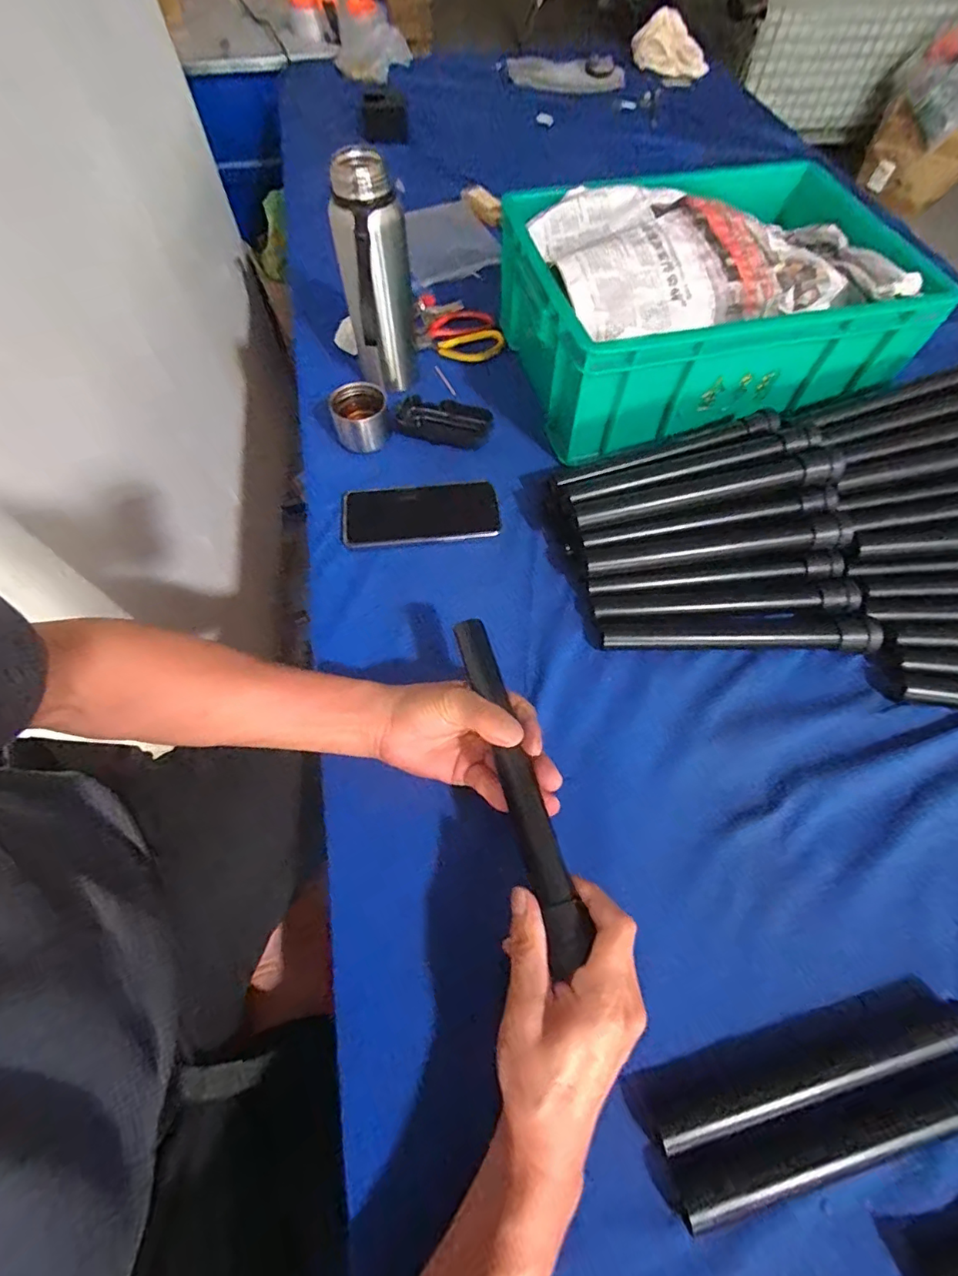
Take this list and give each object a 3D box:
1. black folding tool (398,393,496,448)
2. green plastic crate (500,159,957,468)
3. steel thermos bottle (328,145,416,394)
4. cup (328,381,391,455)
[{"bbox_3d":[-0.040,-0.259,0.608,0.107,0.027,0.050,10,62,5],"label":"black folding tool"},{"bbox_3d":[0.275,-0.404,0.605,0.452,0.153,0.306,-12,63,-5],"label":"green plastic crate"},{"bbox_3d":[-0.111,-0.386,0.566,0.072,0.216,0.065,-9,63,-3],"label":"steel thermos bottle"},{"bbox_3d":[-0.137,-0.255,0.590,0.065,0.045,0.062,-15,64,-6],"label":"cup"}]

